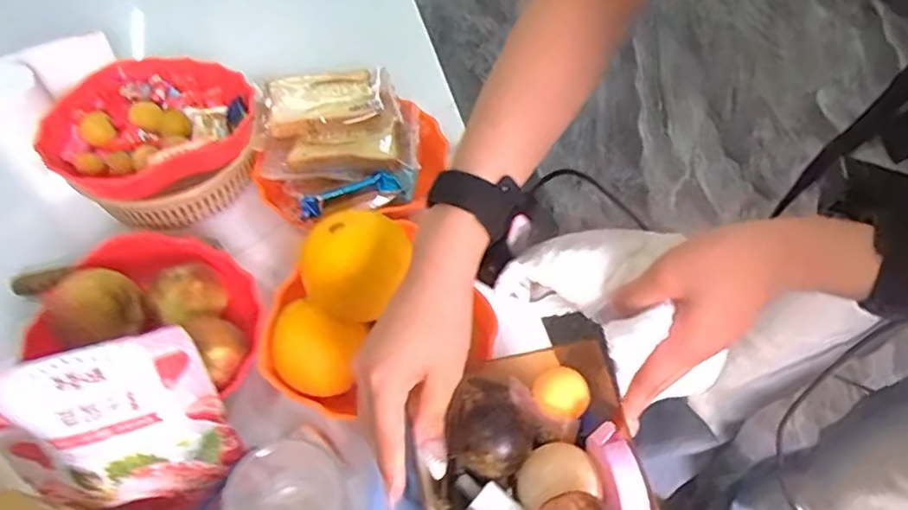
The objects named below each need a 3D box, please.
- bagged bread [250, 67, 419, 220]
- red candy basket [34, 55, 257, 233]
[{"bbox_3d":[-0.131,-0.128,0.668,0.157,0.054,0.200,-14,59,-10],"label":"bagged bread"},{"bbox_3d":[-0.316,-0.131,0.658,0.197,0.099,0.188,0,57,0],"label":"red candy basket"}]

